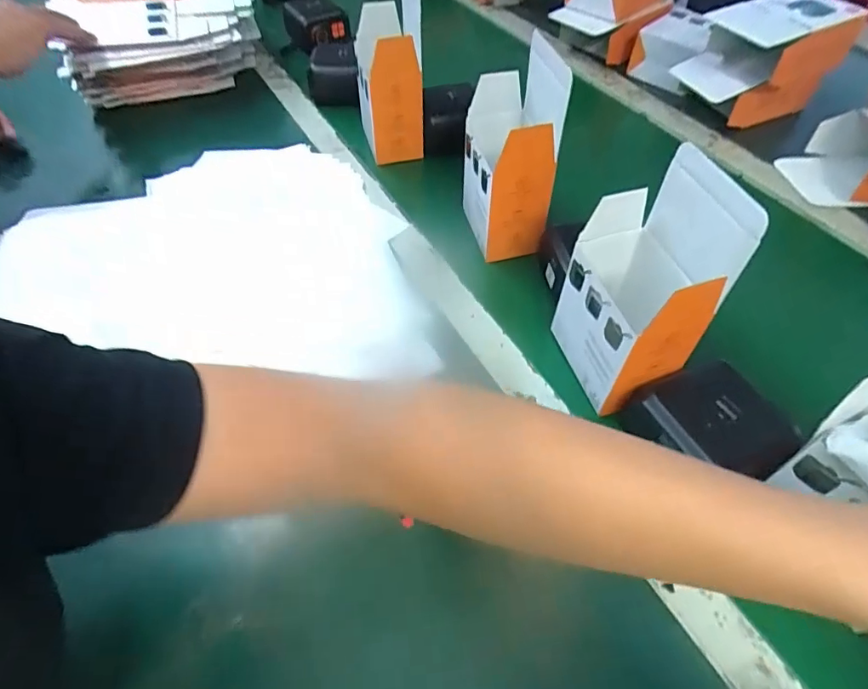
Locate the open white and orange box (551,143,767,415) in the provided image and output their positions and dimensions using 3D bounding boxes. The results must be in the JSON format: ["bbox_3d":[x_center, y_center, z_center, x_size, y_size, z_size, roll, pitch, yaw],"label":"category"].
[{"bbox_3d":[0.155,-0.039,0.389,0.075,0.176,0.113,-10,51,-9],"label":"open white and orange box"}]

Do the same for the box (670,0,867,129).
[{"bbox_3d":[0.420,-0.364,0.667,0.171,0.135,0.119,-19,53,-16],"label":"box"}]

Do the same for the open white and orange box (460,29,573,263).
[{"bbox_3d":[0.071,-0.191,0.506,0.073,0.182,0.109,-4,50,-4],"label":"open white and orange box"}]

